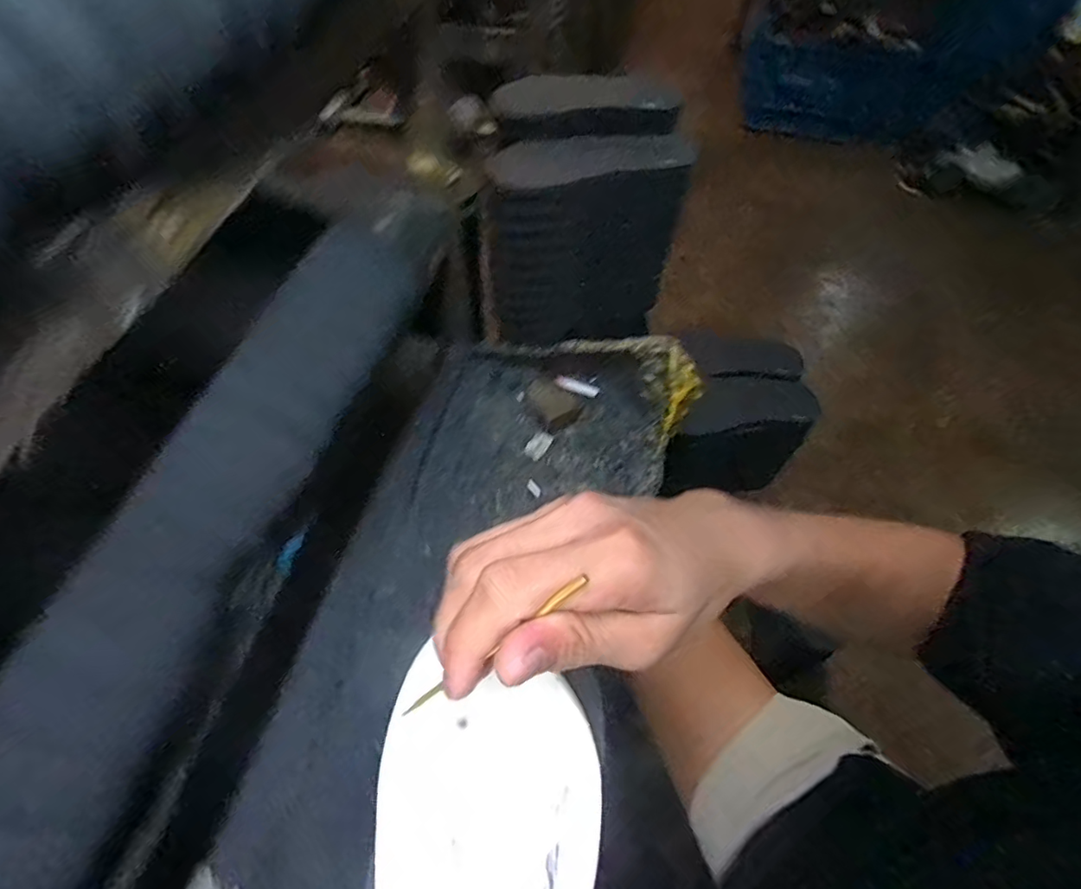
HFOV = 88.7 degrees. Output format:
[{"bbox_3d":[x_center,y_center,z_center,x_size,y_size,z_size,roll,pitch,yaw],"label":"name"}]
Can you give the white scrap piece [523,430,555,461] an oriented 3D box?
[{"bbox_3d":[-0.001,0.001,0.643,0.024,0.005,0.036,34,62,20],"label":"white scrap piece"}]

